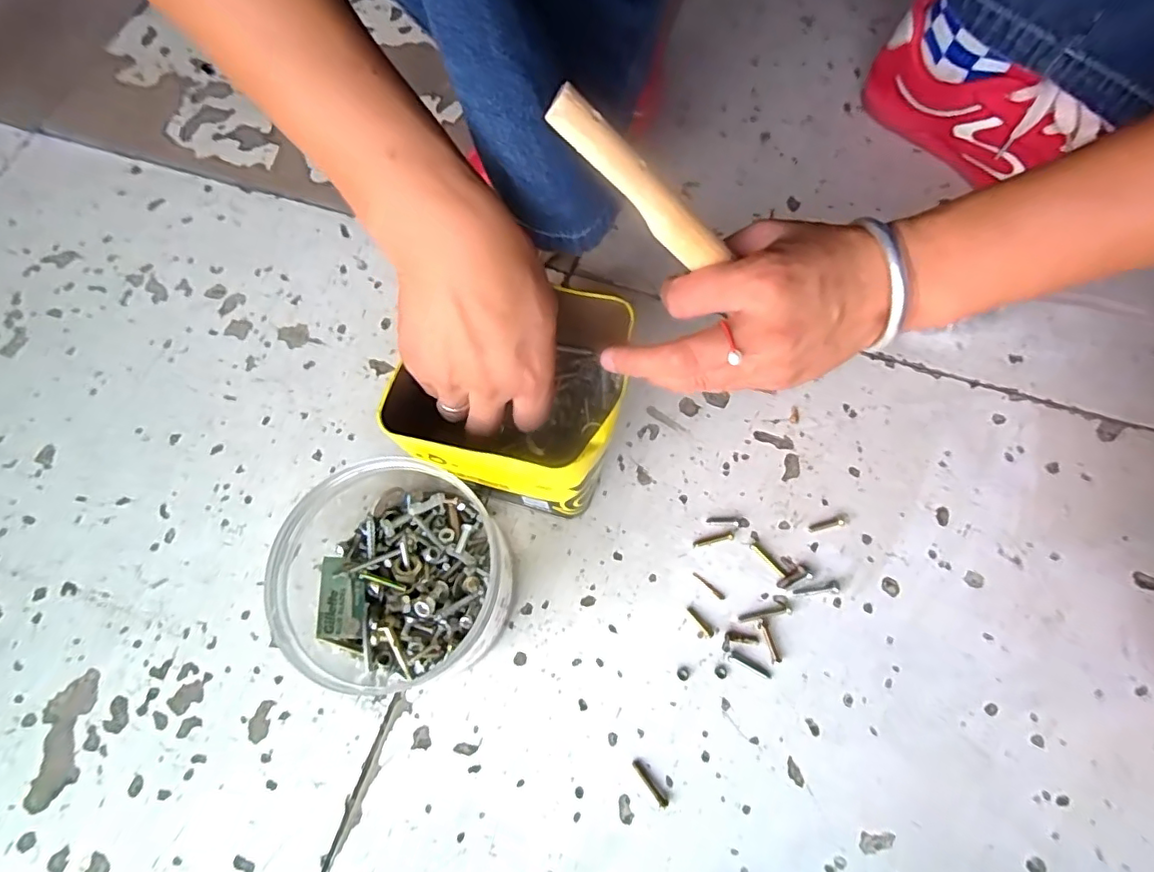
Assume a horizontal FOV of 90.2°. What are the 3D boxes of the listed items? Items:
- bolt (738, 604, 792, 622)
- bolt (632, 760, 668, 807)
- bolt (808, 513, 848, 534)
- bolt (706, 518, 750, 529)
[{"bbox_3d":[0.113,0.106,0.345,0.032,0.004,0.006,-9,70,-1],"label":"bolt"},{"bbox_3d":[0.041,0.192,0.317,0.005,0.004,0.027,-35,72,-10],"label":"bolt"},{"bbox_3d":[0.159,0.056,0.362,0.026,0.004,0.008,-19,70,-4],"label":"bolt"},{"bbox_3d":[0.096,0.055,0.365,0.027,0.004,0.006,2,70,3],"label":"bolt"}]

